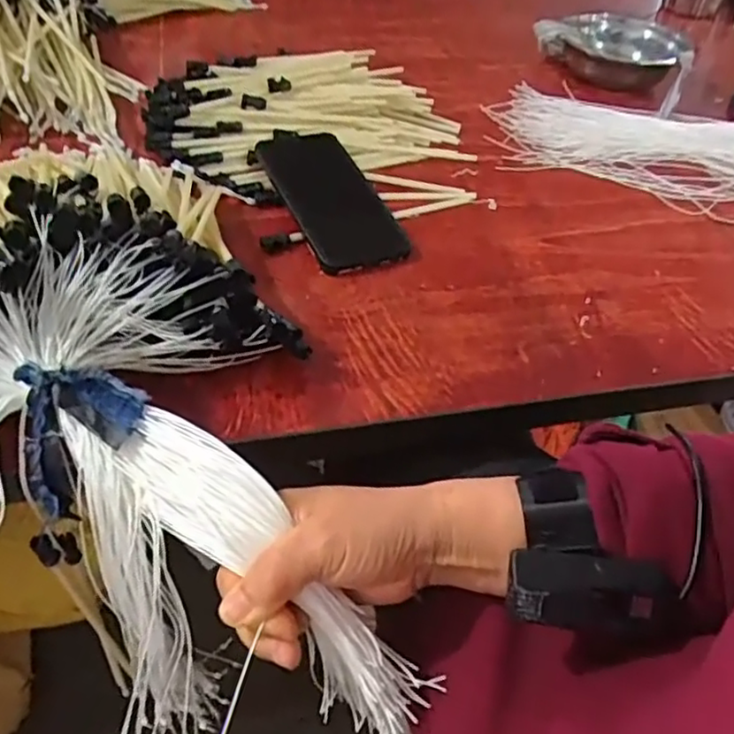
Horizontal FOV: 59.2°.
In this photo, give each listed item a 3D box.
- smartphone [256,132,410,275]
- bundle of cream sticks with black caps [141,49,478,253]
[{"bbox_3d":[-0.031,-0.145,0.546,0.079,0.015,0.171,-15,59,-21],"label":"smartphone"},{"bbox_3d":[-0.052,-0.242,0.635,0.309,0.033,0.326,-20,52,-24],"label":"bundle of cream sticks with black caps"}]

